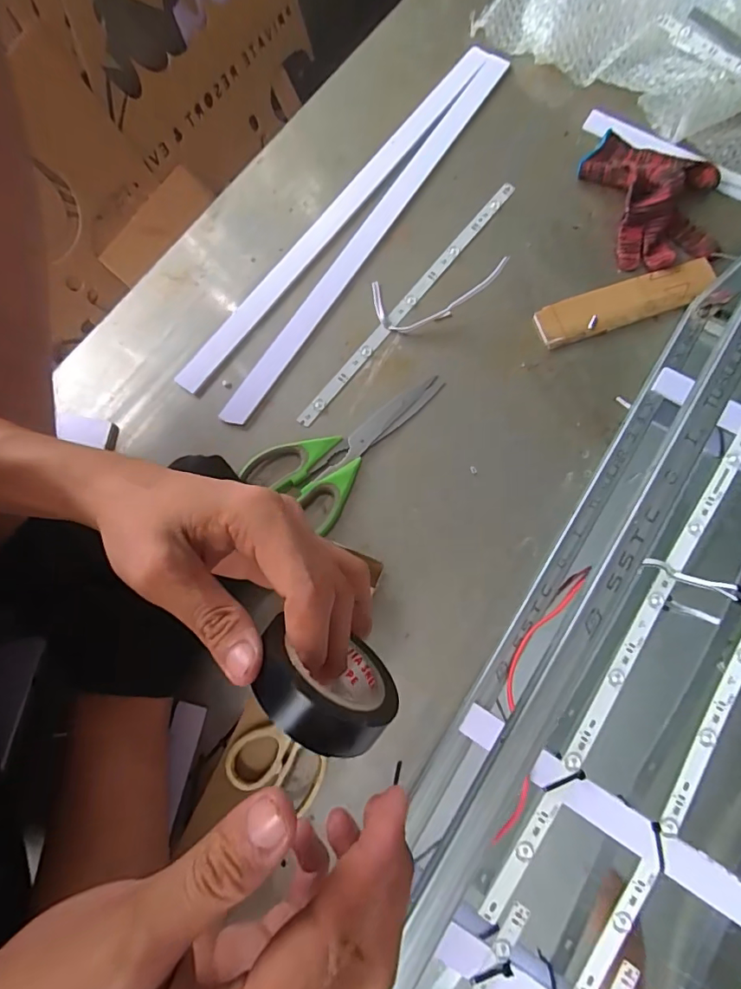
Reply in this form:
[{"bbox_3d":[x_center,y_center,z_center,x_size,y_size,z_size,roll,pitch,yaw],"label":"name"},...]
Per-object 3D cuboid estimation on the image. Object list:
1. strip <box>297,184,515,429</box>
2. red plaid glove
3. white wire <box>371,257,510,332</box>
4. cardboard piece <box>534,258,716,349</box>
[{"bbox_3d":[0.044,-0.211,0.530,0.016,0.008,0.360,40,82,-5],"label":"strip"},{"bbox_3d":[0.316,-0.332,0.536,0.127,0.025,0.171,-16,78,-3],"label":"red plaid glove"},{"bbox_3d":[0.073,-0.206,0.516,0.141,0.009,0.059,-5,91,10],"label":"white wire"},{"bbox_3d":[0.270,-0.201,0.515,0.192,0.006,0.045,-17,78,-3],"label":"cardboard piece"}]

